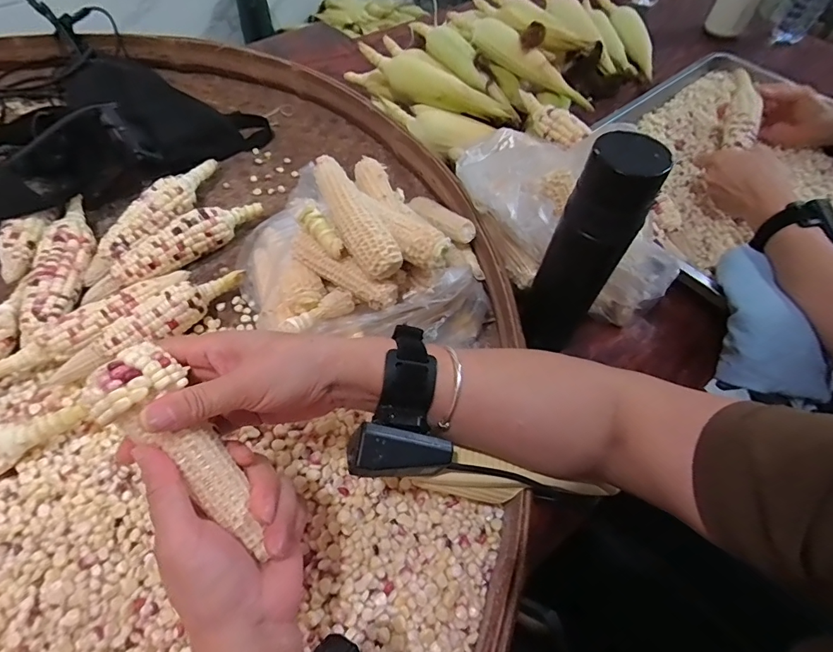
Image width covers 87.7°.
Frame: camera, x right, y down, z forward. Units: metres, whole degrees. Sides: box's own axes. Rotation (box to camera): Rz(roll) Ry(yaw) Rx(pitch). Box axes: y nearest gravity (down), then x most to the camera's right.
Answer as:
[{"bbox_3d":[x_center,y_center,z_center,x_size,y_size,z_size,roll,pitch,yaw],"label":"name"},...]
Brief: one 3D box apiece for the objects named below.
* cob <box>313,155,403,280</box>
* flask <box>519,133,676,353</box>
[{"bbox_3d":[-0.058,-0.104,0.404,0.038,0.032,0.141,-20,60,-15],"label":"cob"},{"bbox_3d":[0.155,-0.064,0.412,0.061,0.228,0.059,34,61,18],"label":"flask"}]

